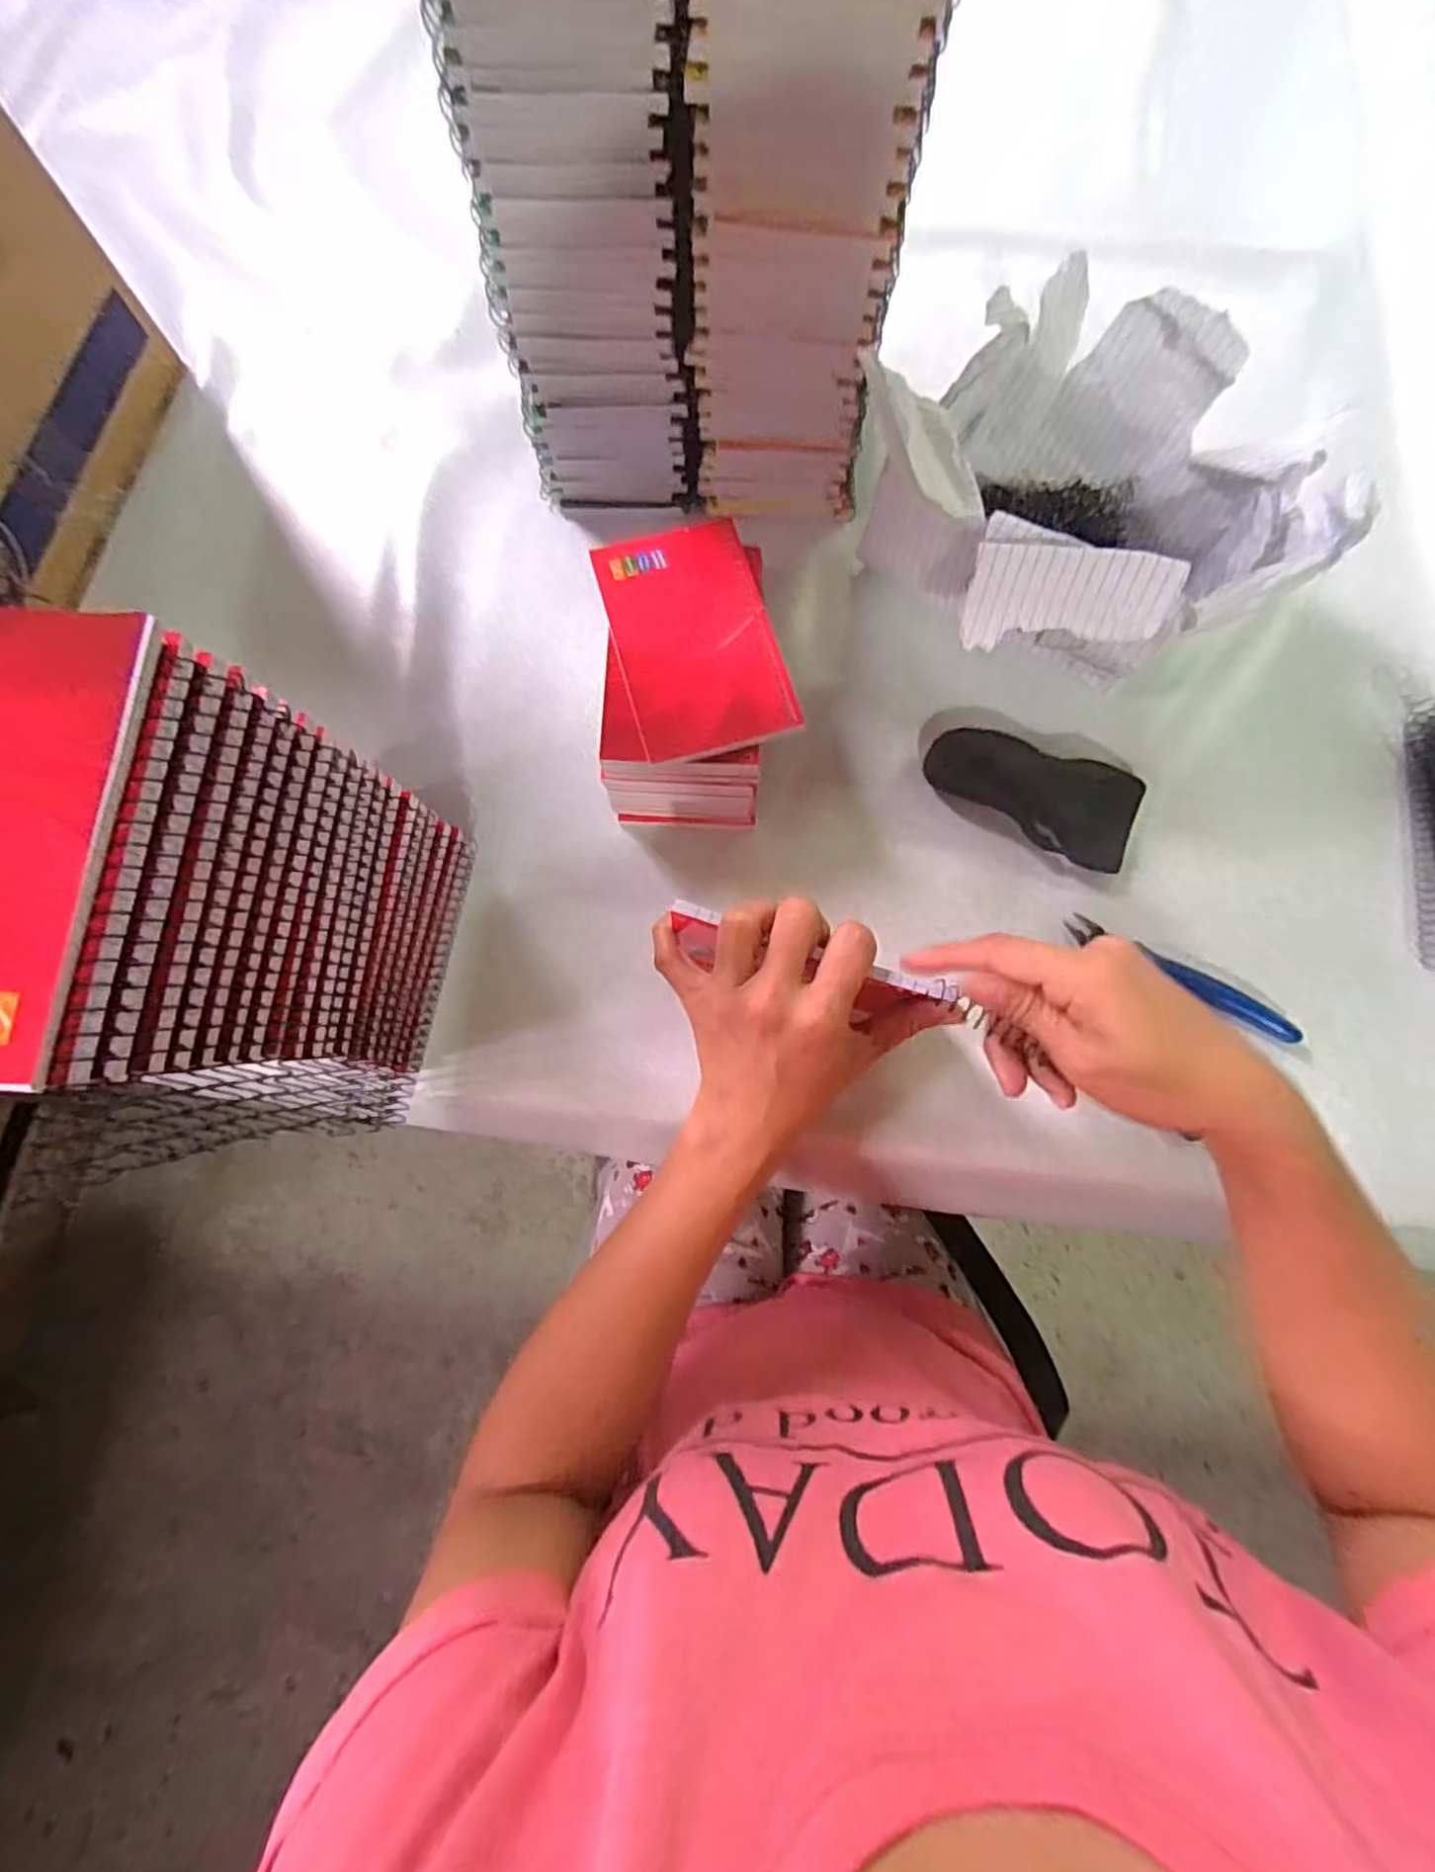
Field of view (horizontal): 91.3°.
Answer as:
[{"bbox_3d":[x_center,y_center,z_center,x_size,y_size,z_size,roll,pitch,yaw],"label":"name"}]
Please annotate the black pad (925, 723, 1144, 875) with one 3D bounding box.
[{"bbox_3d":[0.181,-0.083,0.405,0.121,0.019,0.058,23,78,6],"label":"black pad"}]

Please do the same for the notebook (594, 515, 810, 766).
[{"bbox_3d":[-0.012,-0.154,0.363,0.080,0.004,0.128,-15,77,-3],"label":"notebook"}]

